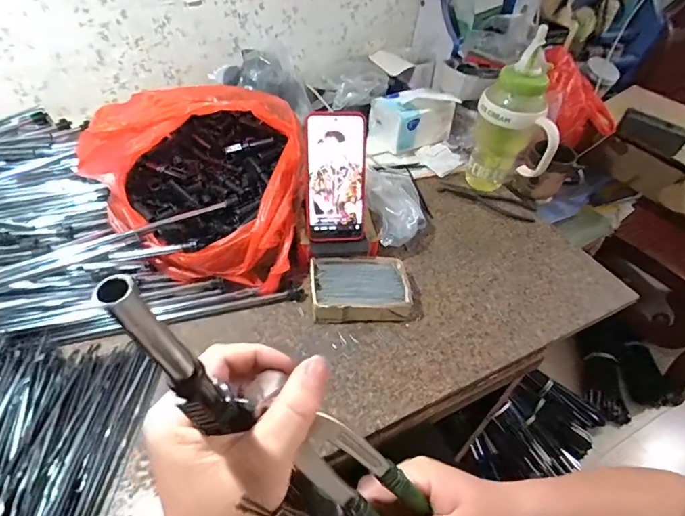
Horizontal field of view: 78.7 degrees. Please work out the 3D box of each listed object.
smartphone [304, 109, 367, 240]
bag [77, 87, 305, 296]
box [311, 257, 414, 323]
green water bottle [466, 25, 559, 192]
[{"bbox_3d":[-0.008,-0.103,0.546,0.080,0.166,0.008,-3,17,-8],"label":"smartphone"},{"bbox_3d":[-0.173,-0.115,0.567,0.233,0.183,0.237,7,46,2],"label":"bag"},{"bbox_3d":[0.024,0.046,0.565,0.130,0.041,0.093,-4,46,-8],"label":"box"},{"bbox_3d":[0.286,-0.216,0.696,0.130,0.248,0.094,18,47,12],"label":"green water bottle"}]

